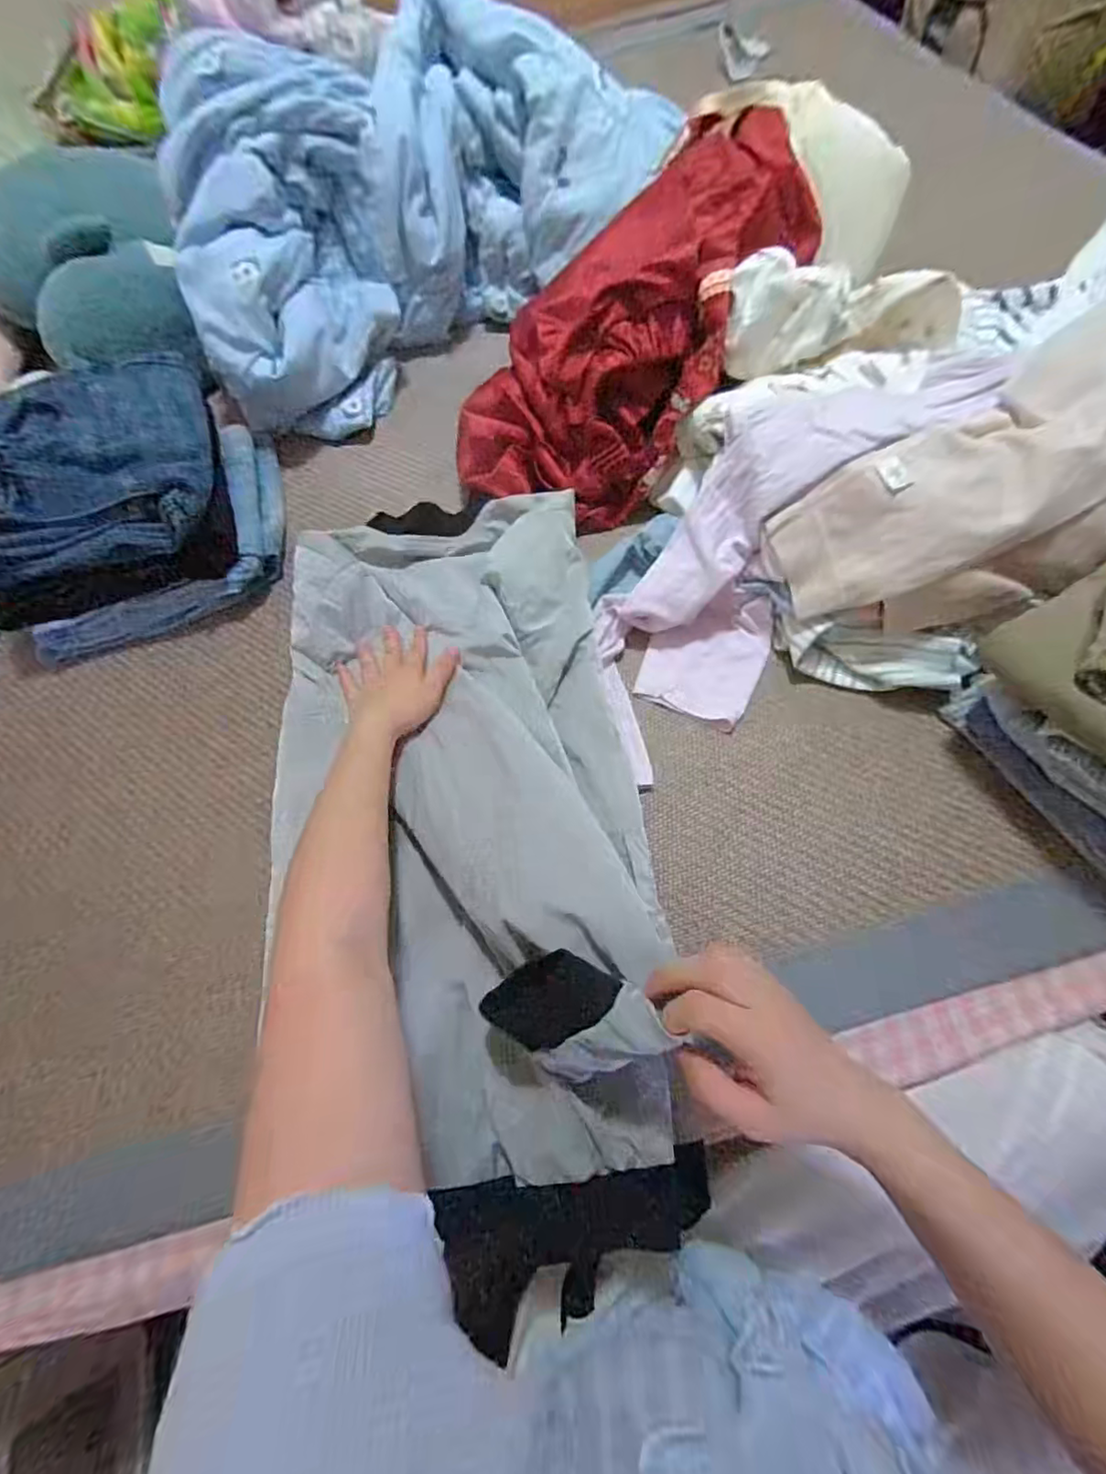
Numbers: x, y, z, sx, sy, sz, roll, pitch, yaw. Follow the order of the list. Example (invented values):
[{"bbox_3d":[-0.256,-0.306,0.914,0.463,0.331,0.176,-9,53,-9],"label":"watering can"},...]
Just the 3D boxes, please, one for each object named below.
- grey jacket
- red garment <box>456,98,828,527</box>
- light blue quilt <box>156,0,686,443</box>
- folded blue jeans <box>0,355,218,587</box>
[{"bbox_3d":[-0.077,0.026,0.475,0.305,0.117,0.637,-14,62,-5],"label":"grey jacket"},{"bbox_3d":[0.089,-0.440,0.638,0.231,0.203,0.414,32,72,20],"label":"red garment"},{"bbox_3d":[-0.205,-0.666,0.749,0.550,0.241,0.345,-33,65,-9],"label":"light blue quilt"},{"bbox_3d":[-0.490,-0.288,0.625,0.250,0.095,0.189,-21,64,-4],"label":"folded blue jeans"}]

